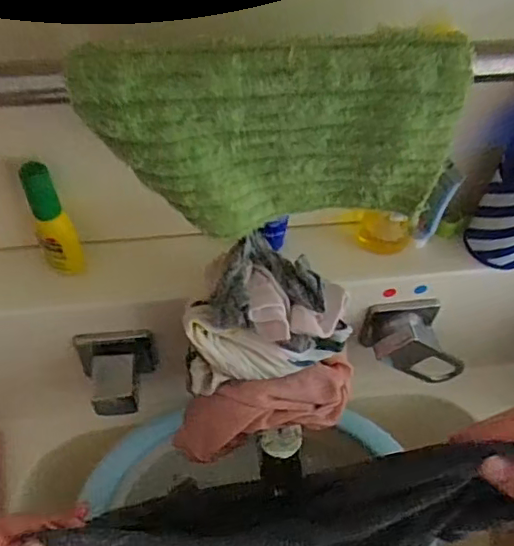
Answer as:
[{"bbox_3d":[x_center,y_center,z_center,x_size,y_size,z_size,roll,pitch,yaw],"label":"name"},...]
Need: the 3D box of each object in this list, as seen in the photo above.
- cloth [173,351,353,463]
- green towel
[{"bbox_3d":[0.003,0.100,0.423,0.143,0.059,0.043,-18,60,0],"label":"cloth"},{"bbox_3d":[0.009,-0.063,0.281,0.172,0.097,0.028,-8,58,-8],"label":"green towel"}]

